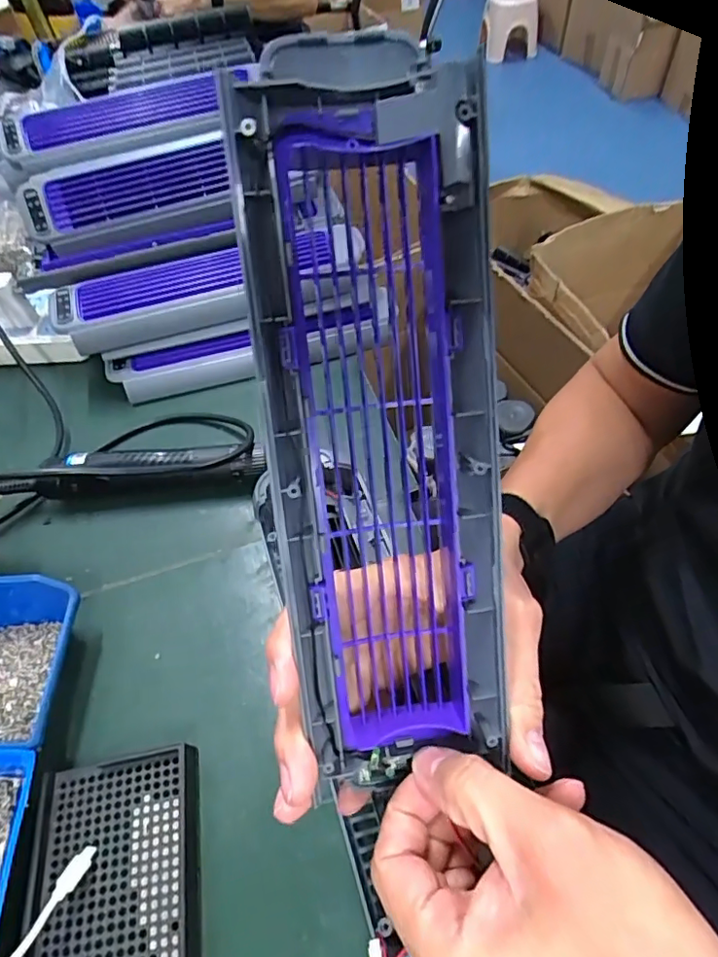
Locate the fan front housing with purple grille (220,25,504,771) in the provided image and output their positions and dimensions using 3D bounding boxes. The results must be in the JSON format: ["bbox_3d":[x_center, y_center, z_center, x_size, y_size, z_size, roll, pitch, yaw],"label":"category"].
[{"bbox_3d":[0.010,-0.005,0.215,0.088,0.260,0.033,-10,15,-7],"label":"fan front housing with purple grille"}]

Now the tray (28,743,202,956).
[{"bbox_3d":[-0.138,0.231,0.312,0.092,0.011,0.132,-9,56,-6],"label":"tray"}]

